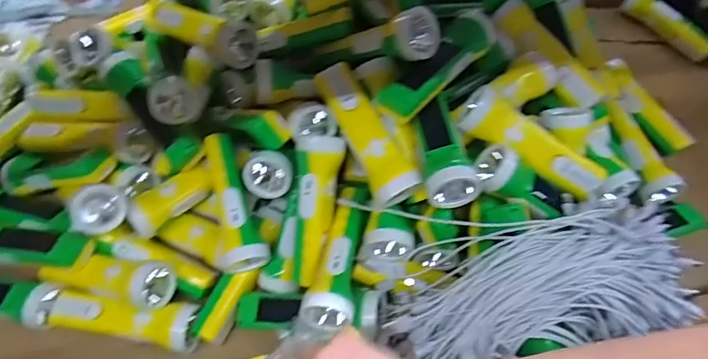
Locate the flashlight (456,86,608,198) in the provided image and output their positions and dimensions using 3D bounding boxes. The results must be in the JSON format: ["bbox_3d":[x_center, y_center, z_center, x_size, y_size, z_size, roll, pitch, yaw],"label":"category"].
[{"bbox_3d":[0.194,-0.041,0.498,0.165,0.043,0.048,34,64,3],"label":"flashlight"}]

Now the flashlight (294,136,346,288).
[{"bbox_3d":[-0.045,0.035,0.511,0.047,0.040,0.165,8,97,2],"label":"flashlight"}]

